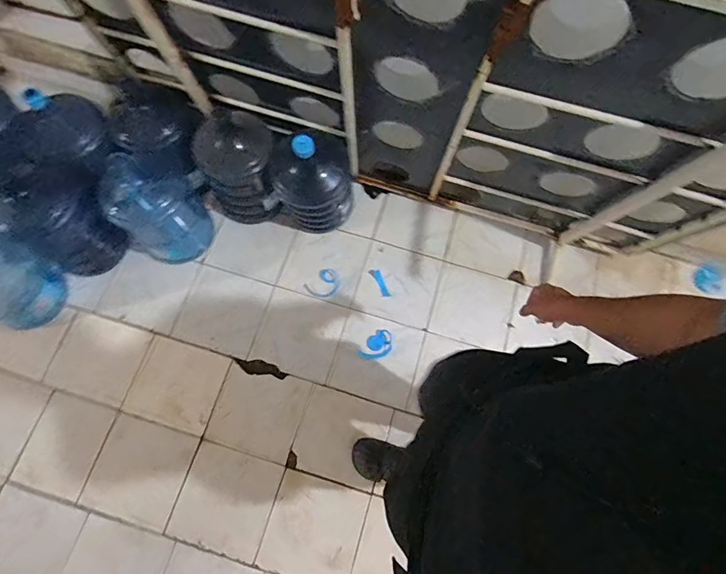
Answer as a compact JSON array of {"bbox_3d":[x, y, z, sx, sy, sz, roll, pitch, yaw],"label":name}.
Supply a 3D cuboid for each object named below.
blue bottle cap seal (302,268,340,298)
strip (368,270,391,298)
[{"bbox_3d":[-0.148,-0.010,1.574,0.130,0.013,0.098,-42,78,-16],"label":"blue bottle cap seal"},{"bbox_3d":[0.066,-0.015,1.588,0.040,0.014,0.118,-22,73,-8],"label":"strip"}]

